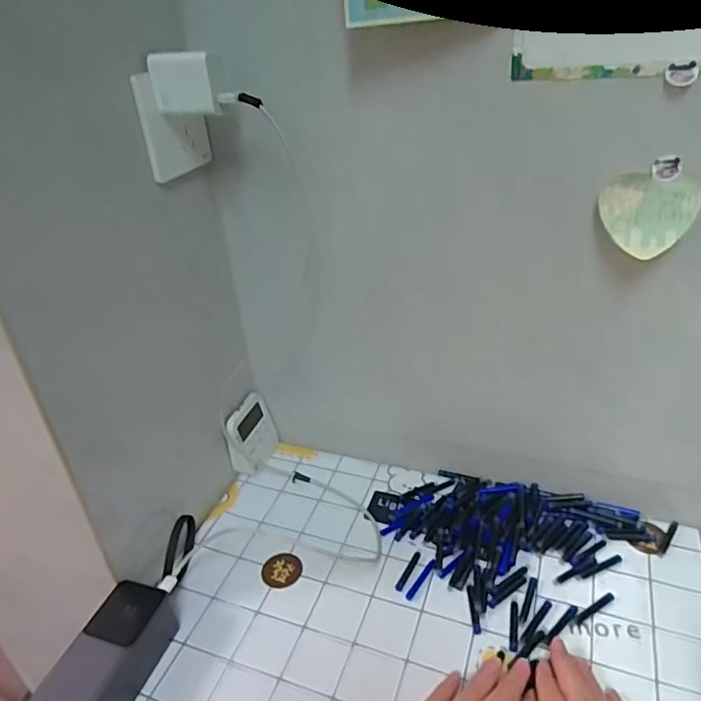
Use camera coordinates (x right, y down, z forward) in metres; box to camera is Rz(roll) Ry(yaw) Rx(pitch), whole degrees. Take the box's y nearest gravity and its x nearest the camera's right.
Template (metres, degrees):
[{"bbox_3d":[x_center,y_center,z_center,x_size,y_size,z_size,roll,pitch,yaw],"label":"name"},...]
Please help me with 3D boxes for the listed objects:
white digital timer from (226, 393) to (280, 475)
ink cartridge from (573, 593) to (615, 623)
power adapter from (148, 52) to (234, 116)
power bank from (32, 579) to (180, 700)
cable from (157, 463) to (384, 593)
[{"bbox_3d":[-0.116,0.101,0.691,0.025,0.080,0.073,9,35,20],"label":"white digital timer"},{"bbox_3d":[0.217,0.230,0.509,0.046,0.005,0.007,-18,35,-21],"label":"ink cartridge"},{"bbox_3d":[-0.130,-0.217,0.466,0.056,0.047,0.032,15,37,28],"label":"power adapter"},{"bbox_3d":[-0.198,0.256,0.466,0.052,0.057,0.130,8,34,19],"label":"power bank"},{"bbox_3d":[-0.084,0.168,0.605,0.217,0.038,0.171,-11,33,-10],"label":"cable"}]

